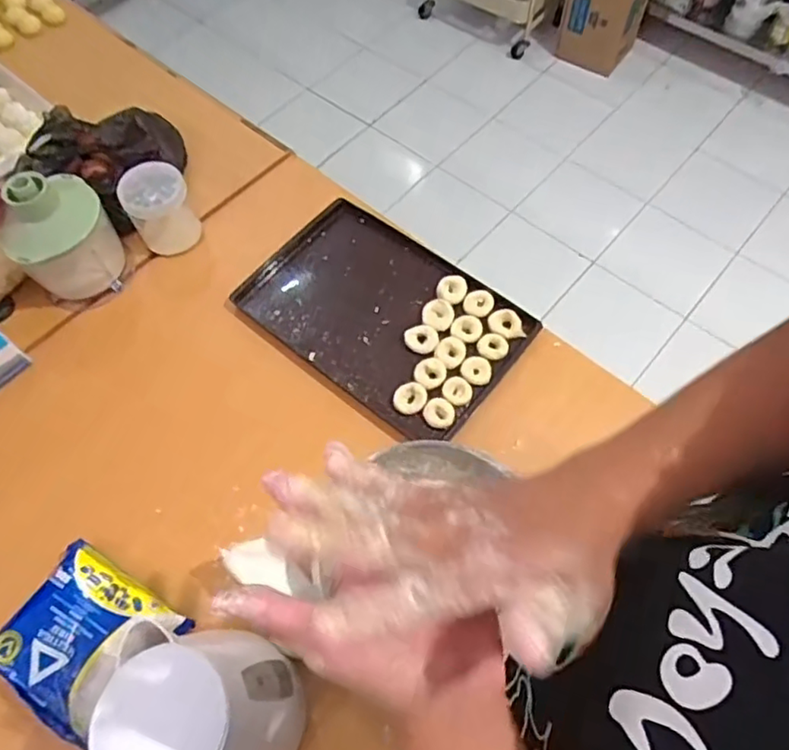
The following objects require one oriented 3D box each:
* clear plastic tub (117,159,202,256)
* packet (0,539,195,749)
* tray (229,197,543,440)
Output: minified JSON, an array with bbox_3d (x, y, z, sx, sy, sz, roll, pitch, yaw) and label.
[{"bbox_3d":[-0.326,-0.230,0.850,0.085,0.112,0.071,-27,66,-12],"label":"clear plastic tub"},{"bbox_3d":[-0.323,0.275,0.630,0.162,0.057,0.143,29,68,14],"label":"packet"},{"bbox_3d":[-0.014,-0.091,0.820,0.358,0.021,0.237,35,69,16],"label":"tray"}]

